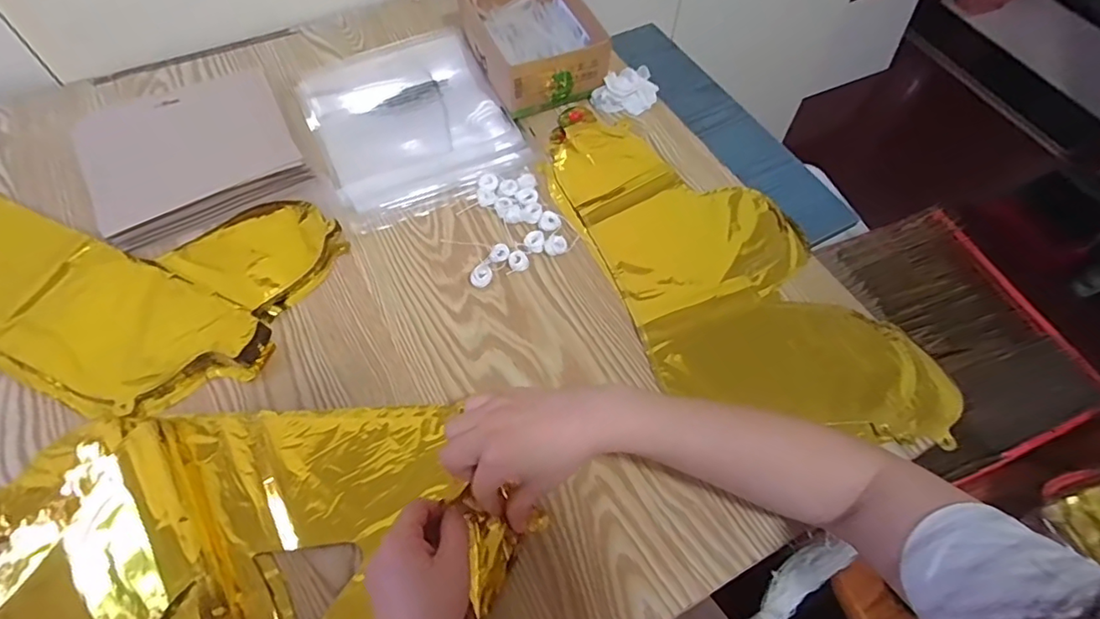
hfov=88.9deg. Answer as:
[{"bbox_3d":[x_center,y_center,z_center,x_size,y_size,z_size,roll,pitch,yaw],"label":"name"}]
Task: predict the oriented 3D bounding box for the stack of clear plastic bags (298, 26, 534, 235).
[{"bbox_3d":[-0.152,-0.210,0.624,0.206,0.028,0.236,-23,62,-15],"label":"stack of clear plastic bags"}]

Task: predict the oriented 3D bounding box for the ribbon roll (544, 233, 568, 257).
[{"bbox_3d":[0.006,-0.063,0.548,0.021,0.009,0.022,1,58,-1],"label":"ribbon roll"}]

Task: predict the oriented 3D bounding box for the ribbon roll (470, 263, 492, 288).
[{"bbox_3d":[-0.065,-0.032,0.529,0.020,0.008,0.022,1,58,-1],"label":"ribbon roll"}]

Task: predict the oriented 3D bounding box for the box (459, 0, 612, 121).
[{"bbox_3d":[-0.026,-0.327,0.666,0.126,0.066,0.198,-19,61,-13],"label":"box"}]

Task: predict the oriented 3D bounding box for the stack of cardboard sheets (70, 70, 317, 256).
[{"bbox_3d":[-0.374,-0.168,0.582,0.193,0.029,0.162,-26,63,-16],"label":"stack of cardboard sheets"}]

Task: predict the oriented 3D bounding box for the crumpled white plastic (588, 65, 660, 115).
[{"bbox_3d":[0.087,-0.252,0.644,0.075,0.027,0.046,-17,60,-12],"label":"crumpled white plastic"}]

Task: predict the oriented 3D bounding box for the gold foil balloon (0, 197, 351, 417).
[{"bbox_3d":[-0.415,-0.046,0.525,0.377,0.020,0.231,19,60,10],"label":"gold foil balloon"}]

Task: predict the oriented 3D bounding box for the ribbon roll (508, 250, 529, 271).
[{"bbox_3d":[-0.030,-0.047,0.538,0.019,0.007,0.019,1,58,-1],"label":"ribbon roll"}]

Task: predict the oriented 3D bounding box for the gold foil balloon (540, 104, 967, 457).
[{"bbox_3d":[0.156,-0.042,0.539,0.211,0.014,0.433,-26,63,-16],"label":"gold foil balloon"}]

